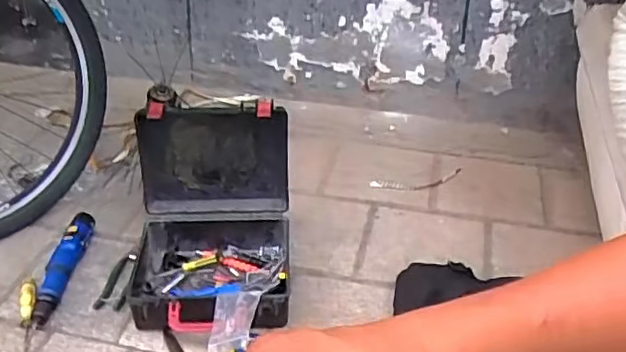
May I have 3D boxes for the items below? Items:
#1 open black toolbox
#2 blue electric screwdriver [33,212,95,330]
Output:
[{"bbox_3d":[-0.192,0.093,1.110,0.287,0.293,0.337,-1,35,0],"label":"open black toolbox"},{"bbox_3d":[-0.481,0.175,1.210,0.046,0.042,0.266,3,47,5],"label":"blue electric screwdriver"}]

